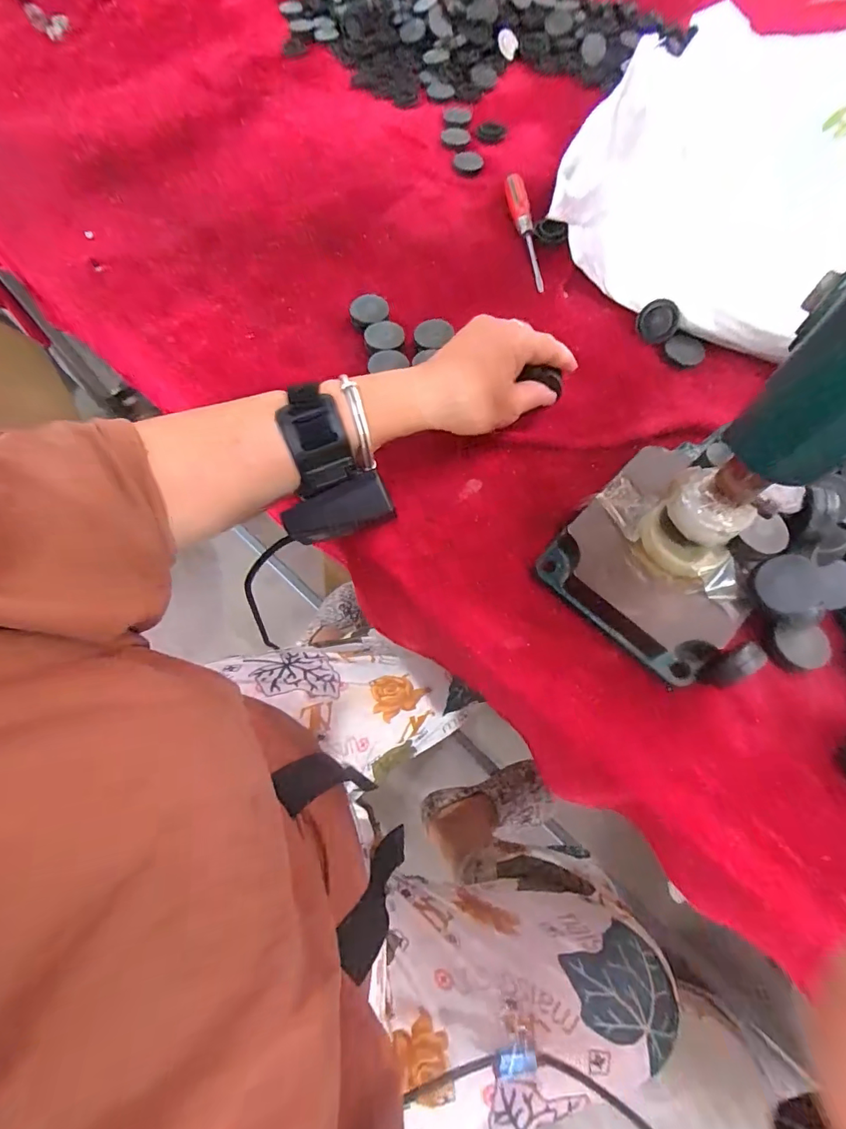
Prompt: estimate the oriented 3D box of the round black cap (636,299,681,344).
[{"bbox_3d":[0.200,-0.206,0.396,0.032,0.007,0.032,-25,97,28],"label":"round black cap"}]

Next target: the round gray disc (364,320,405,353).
[{"bbox_3d":[-0.033,-0.190,0.387,0.031,0.008,0.028,-13,68,-7],"label":"round gray disc"}]

